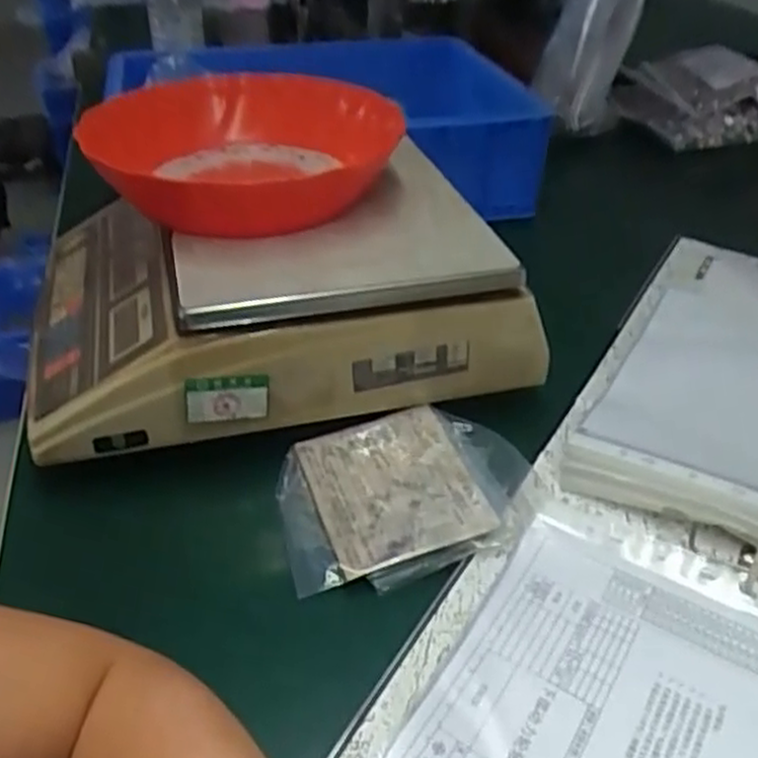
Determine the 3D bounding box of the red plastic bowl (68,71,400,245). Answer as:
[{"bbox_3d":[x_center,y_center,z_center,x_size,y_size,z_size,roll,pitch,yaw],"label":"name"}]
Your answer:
[{"bbox_3d":[-0.091,-0.146,0.511,0.171,0.058,0.173,0,37,0],"label":"red plastic bowl"}]

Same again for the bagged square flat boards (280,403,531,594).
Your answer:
[{"bbox_3d":[0.016,0.065,0.455,0.147,0.019,0.112,-11,38,-12],"label":"bagged square flat boards"}]

